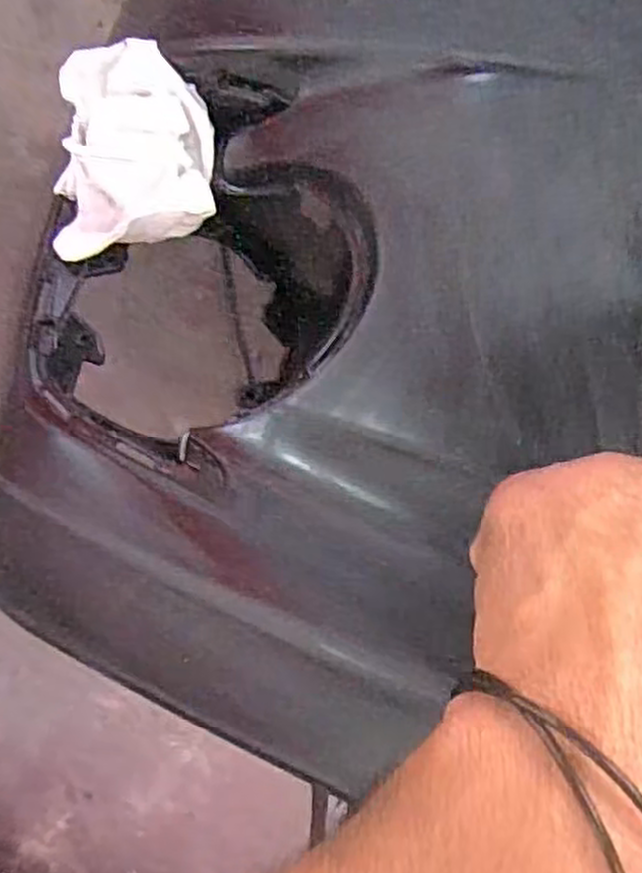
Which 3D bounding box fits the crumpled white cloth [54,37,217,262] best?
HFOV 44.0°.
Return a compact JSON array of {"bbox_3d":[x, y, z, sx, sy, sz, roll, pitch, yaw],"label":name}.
[{"bbox_3d":[-0.108,-0.168,0.453,0.096,0.049,0.124,-2,87,3],"label":"crumpled white cloth"}]

